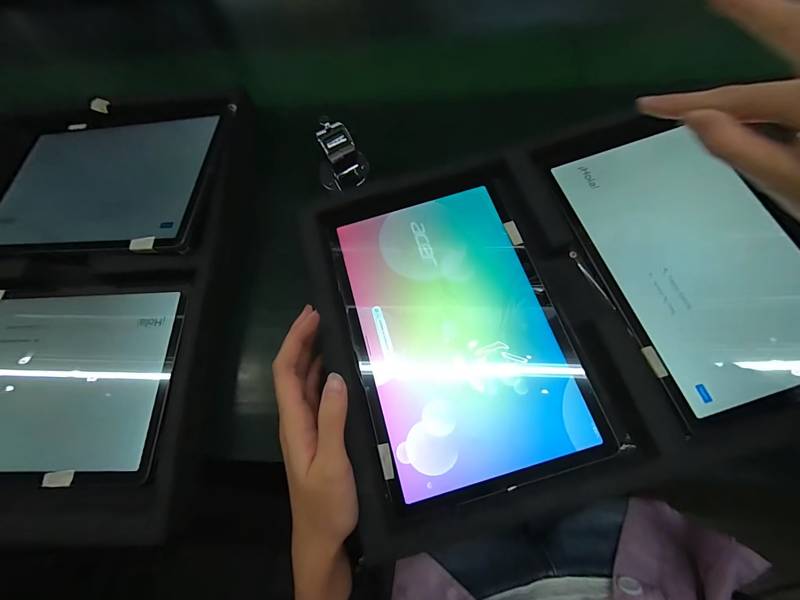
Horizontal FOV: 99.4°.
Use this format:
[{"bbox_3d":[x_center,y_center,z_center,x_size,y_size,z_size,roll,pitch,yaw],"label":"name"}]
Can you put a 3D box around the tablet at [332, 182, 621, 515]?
[{"bbox_3d":[0.043,0.016,0.276,0.161,0.015,0.246,-17,66,-3],"label":"tablet"}]

